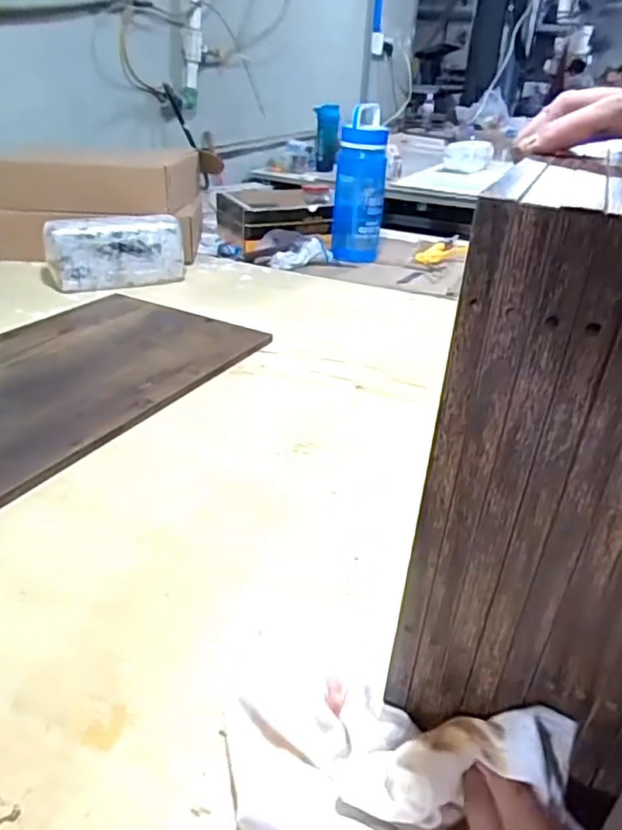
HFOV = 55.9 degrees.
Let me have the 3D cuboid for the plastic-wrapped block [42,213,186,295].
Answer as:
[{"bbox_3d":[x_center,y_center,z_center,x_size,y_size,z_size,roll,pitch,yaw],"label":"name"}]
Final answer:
[{"bbox_3d":[-0.327,-0.284,0.995,0.226,0.095,0.071,-13,34,-26],"label":"plastic-wrapped block"}]

